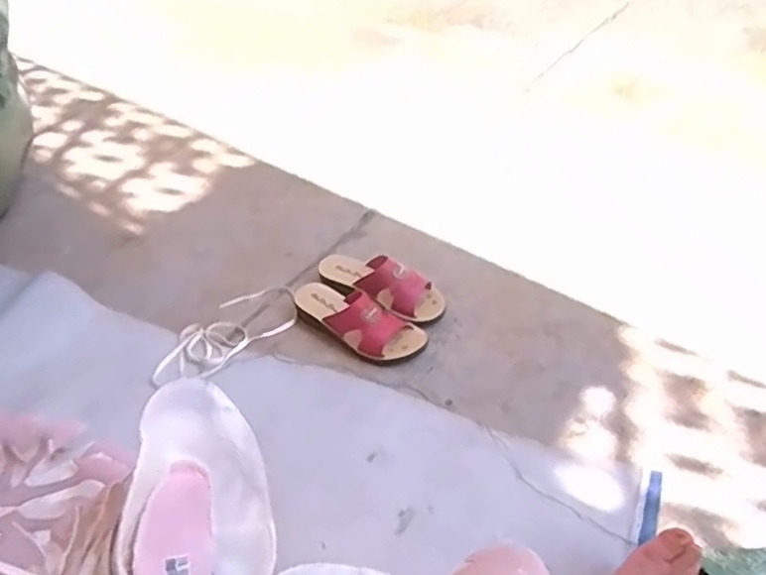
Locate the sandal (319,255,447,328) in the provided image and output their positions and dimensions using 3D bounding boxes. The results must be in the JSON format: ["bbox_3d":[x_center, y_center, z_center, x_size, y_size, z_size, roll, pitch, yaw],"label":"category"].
[{"bbox_3d":[-0.007,-0.007,1.109,0.226,0.076,0.083,22,50,22],"label":"sandal"}]

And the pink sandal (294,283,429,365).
[{"bbox_3d":[-0.046,0.042,1.048,0.227,0.090,0.083,24,51,24],"label":"pink sandal"}]

